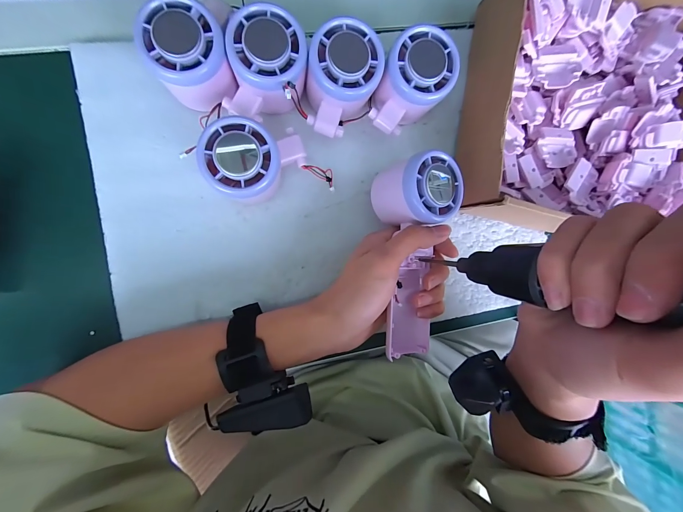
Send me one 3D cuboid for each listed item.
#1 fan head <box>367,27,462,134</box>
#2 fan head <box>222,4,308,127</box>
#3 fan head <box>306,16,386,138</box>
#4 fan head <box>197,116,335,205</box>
[{"bbox_3d":[0.055,-0.136,0.249,0.051,0.055,0.071,24,88,-8],"label":"fan head"},{"bbox_3d":[-0.056,-0.138,0.228,0.055,0.047,0.066,6,91,-8],"label":"fan head"},{"bbox_3d":[-0.002,-0.134,0.240,0.055,0.056,0.074,28,88,-8],"label":"fan head"},{"bbox_3d":[-0.054,-0.073,0.235,0.094,0.057,0.051,-9,93,-8],"label":"fan head"}]

